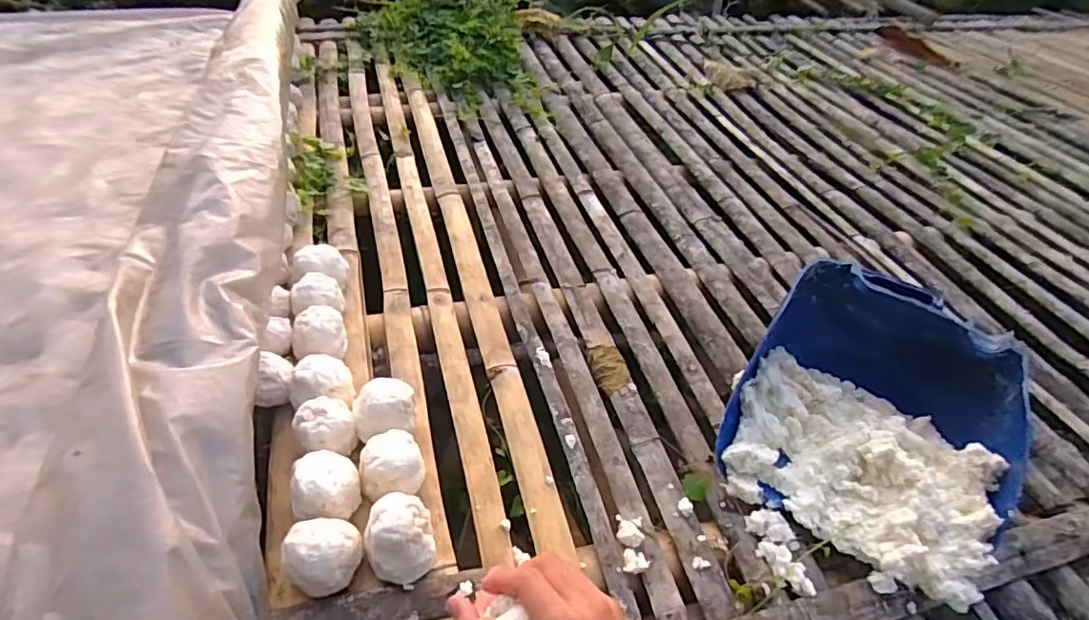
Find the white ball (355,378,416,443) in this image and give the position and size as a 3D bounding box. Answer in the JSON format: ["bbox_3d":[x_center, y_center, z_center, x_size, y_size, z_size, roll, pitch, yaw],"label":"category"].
[{"bbox_3d":[-0.194,0.123,0.707,0.069,0.071,0.072,3,45,-3],"label":"white ball"}]

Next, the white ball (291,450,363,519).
[{"bbox_3d":[-0.237,0.192,0.629,0.071,0.065,0.078,-19,50,-23],"label":"white ball"}]

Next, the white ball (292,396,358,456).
[{"bbox_3d":[-0.255,0.142,0.679,0.066,0.067,0.062,-19,50,-23],"label":"white ball"}]

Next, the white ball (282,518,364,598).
[{"bbox_3d":[-0.218,0.241,0.575,0.071,0.067,0.063,-9,45,-13],"label":"white ball"}]

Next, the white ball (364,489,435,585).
[{"bbox_3d":[-0.147,0.231,0.593,0.069,0.068,0.078,-15,48,-20],"label":"white ball"}]

